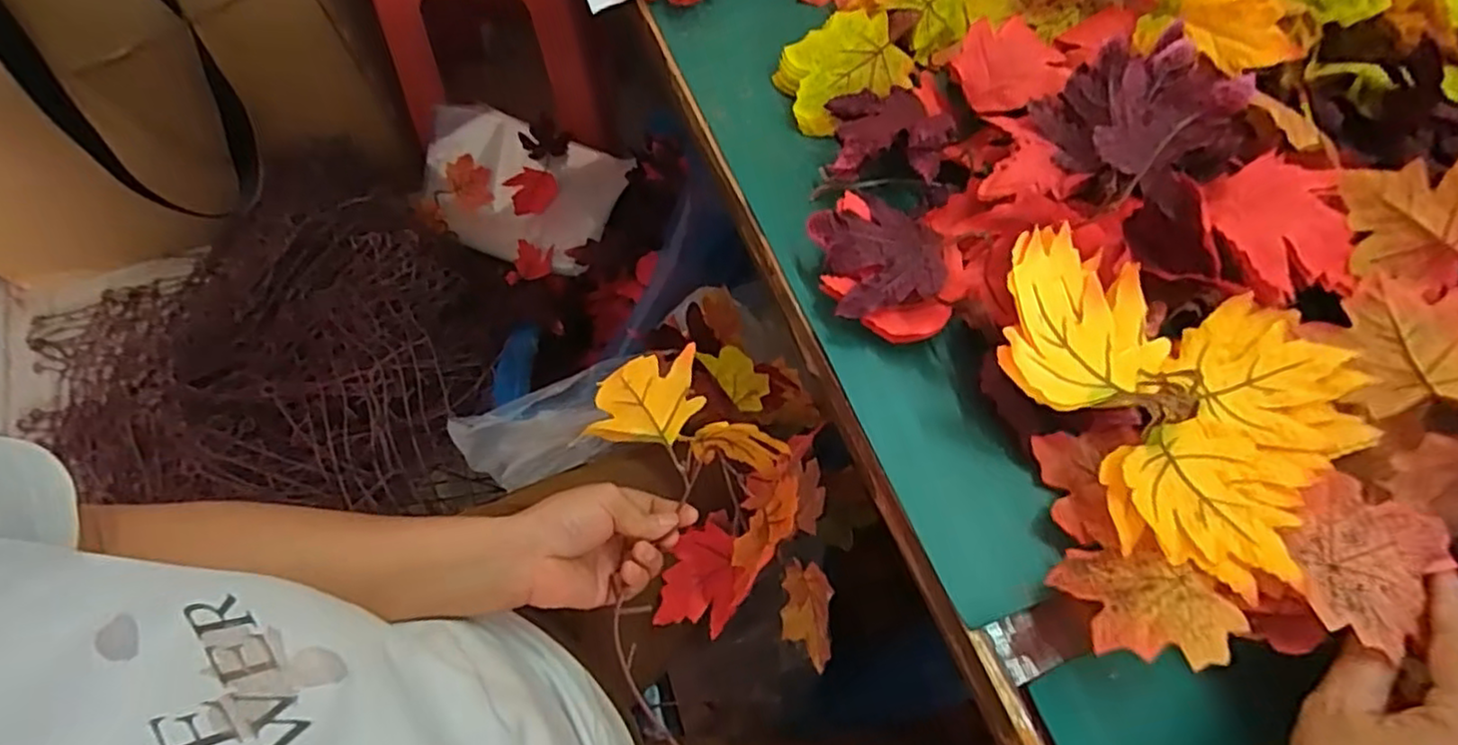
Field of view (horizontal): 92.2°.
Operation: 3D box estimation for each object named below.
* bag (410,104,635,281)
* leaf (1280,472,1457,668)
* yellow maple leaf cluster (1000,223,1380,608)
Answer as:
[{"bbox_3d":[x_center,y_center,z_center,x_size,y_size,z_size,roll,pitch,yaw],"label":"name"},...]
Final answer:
[{"bbox_3d":[-0.339,-0.297,1.156,0.376,0.143,0.255,35,69,12],"label":"bag"},{"bbox_3d":[0.298,0.088,0.331,0.054,0.016,0.079,36,69,13],"label":"leaf"},{"bbox_3d":[0.230,0.001,0.379,0.186,0.025,0.154,41,70,15],"label":"yellow maple leaf cluster"}]

